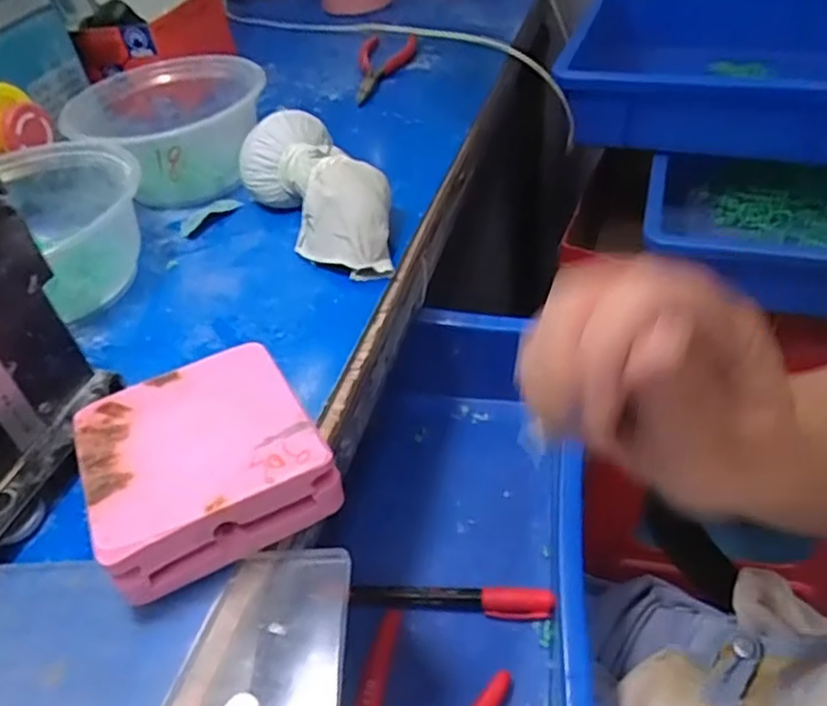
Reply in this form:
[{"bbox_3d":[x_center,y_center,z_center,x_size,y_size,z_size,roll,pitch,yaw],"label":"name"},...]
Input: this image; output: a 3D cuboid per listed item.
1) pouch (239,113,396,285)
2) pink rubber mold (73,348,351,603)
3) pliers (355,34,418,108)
[{"bbox_3d":[-0.055,-0.100,0.411,0.060,0.051,0.136,-28,44,-22],"label":"pouch"},{"bbox_3d":[-0.087,0.042,0.279,0.086,0.038,0.096,-24,46,-17],"label":"pink rubber mold"},{"bbox_3d":[-0.023,-0.251,0.592,0.051,0.019,0.134,-3,44,5],"label":"pliers"}]

